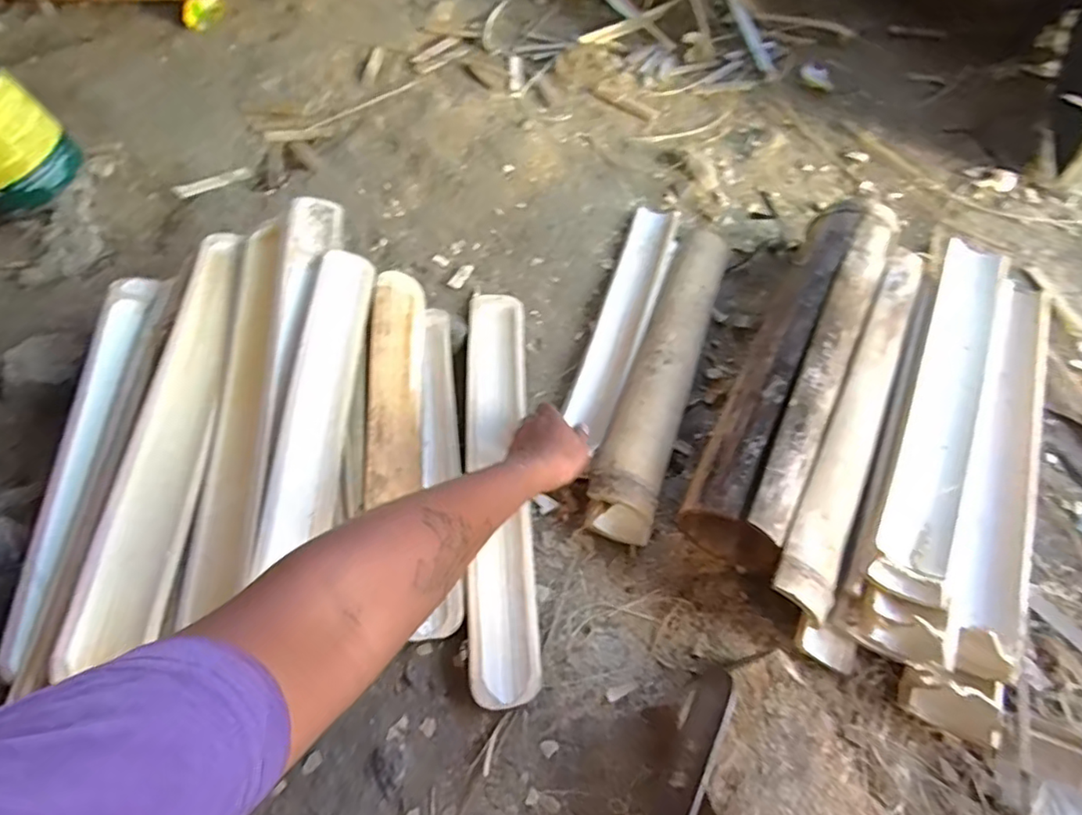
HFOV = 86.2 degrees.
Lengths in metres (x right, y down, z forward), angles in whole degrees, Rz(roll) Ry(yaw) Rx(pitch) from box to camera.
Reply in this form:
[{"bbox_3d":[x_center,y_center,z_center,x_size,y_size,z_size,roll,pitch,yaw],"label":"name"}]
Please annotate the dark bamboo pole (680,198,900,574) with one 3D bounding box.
[{"bbox_3d":[0.290,-0.051,0.658,0.103,0.114,0.470,25,64,15],"label":"dark bamboo pole"}]

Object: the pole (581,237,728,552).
[{"bbox_3d":[0.150,-0.064,0.697,0.076,0.059,0.468,17,62,11],"label":"pole"}]

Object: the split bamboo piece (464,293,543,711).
[{"bbox_3d":[-0.047,0.058,0.646,0.070,0.029,0.489,-3,60,-1],"label":"split bamboo piece"}]

